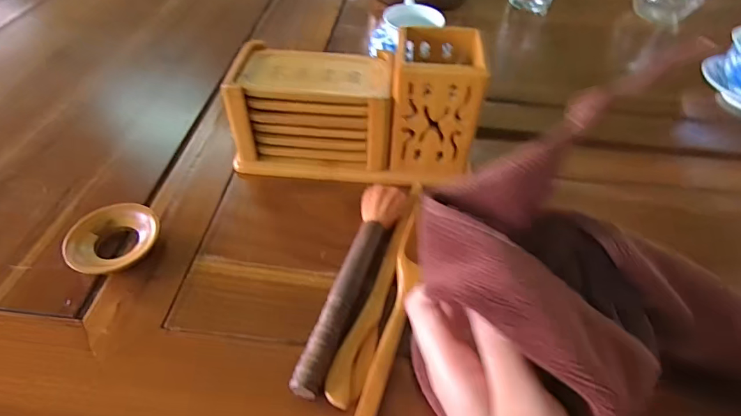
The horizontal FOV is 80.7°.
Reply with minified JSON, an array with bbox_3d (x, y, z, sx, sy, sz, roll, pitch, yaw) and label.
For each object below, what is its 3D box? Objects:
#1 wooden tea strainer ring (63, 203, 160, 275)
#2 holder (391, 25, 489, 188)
[{"bbox_3d":[-0.179,0.021,0.304,0.057,0.019,0.050,-7,47,-11],"label":"wooden tea strainer ring"},{"bbox_3d":[0.049,-0.084,0.338,0.064,0.087,0.065,4,48,3],"label":"holder"}]

